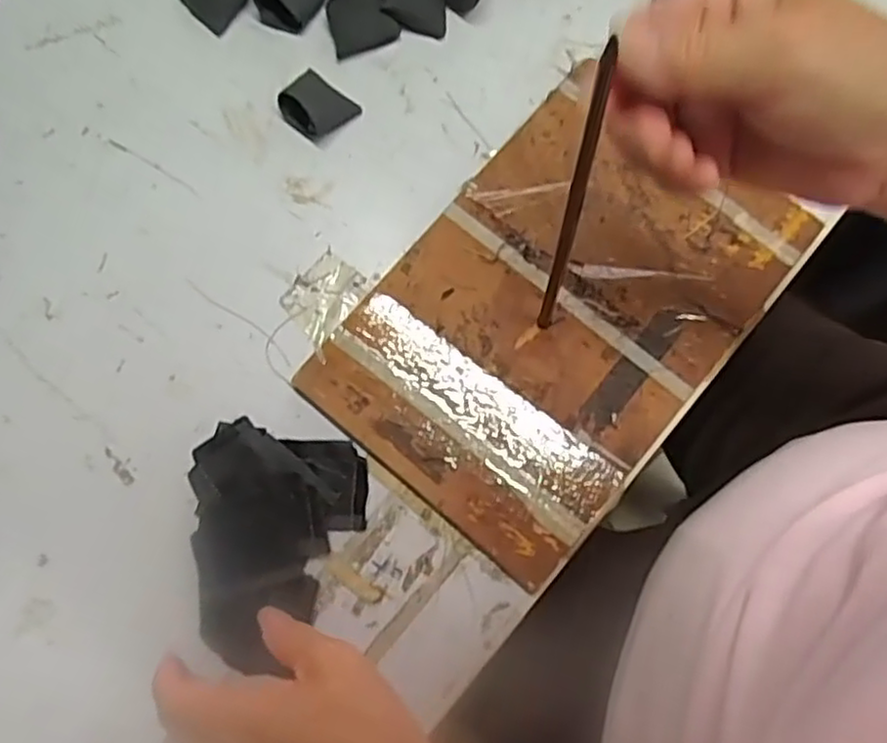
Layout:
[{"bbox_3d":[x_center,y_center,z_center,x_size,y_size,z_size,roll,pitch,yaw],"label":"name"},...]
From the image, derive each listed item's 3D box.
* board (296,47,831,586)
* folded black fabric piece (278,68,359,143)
[{"bbox_3d":[0.064,-0.034,0.405,0.176,0.014,0.254,38,81,9],"label":"board"},{"bbox_3d":[-0.080,-0.167,0.435,0.043,0.019,0.036,39,81,9],"label":"folded black fabric piece"}]

